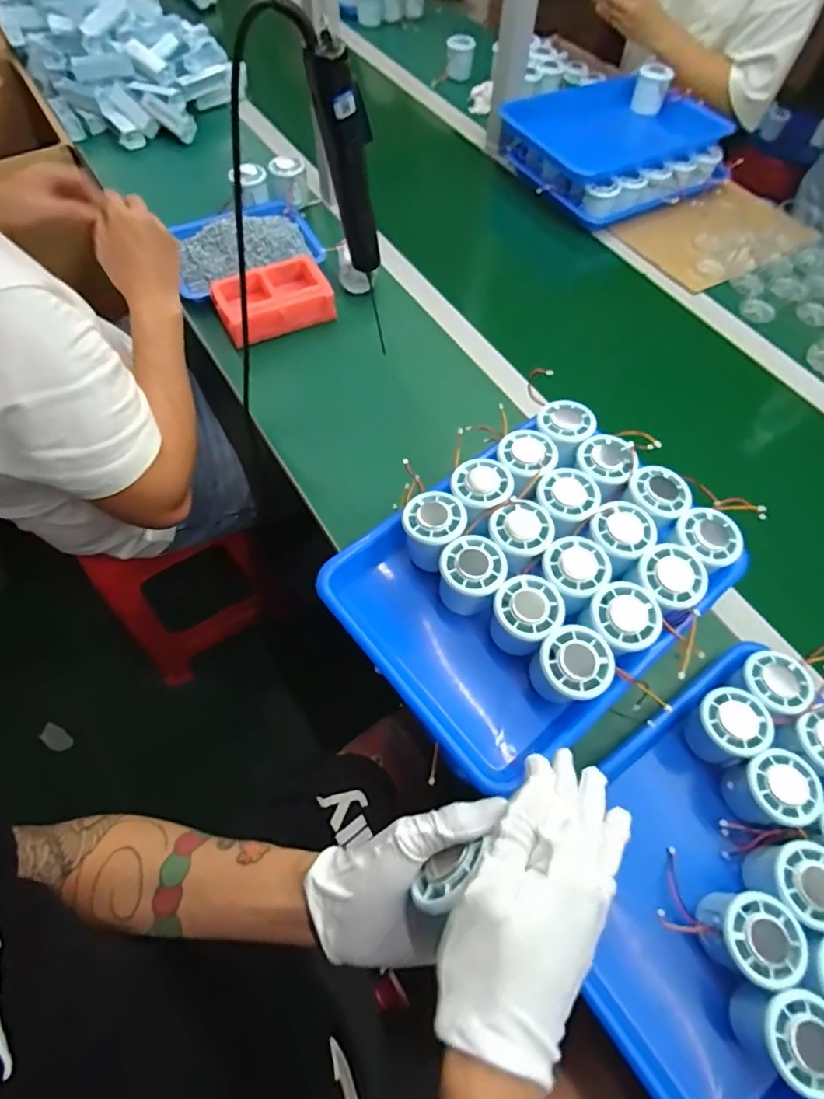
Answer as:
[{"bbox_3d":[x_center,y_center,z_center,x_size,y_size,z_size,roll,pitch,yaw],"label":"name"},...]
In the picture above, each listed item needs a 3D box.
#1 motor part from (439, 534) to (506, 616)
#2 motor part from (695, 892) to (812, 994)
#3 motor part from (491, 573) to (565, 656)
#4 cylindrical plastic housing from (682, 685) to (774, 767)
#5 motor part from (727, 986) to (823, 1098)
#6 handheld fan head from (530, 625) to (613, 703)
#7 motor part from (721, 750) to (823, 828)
[{"bbox_3d":[0.052,0.024,0.496,0.052,0.058,0.055,1,64,-2],"label":"motor part"},{"bbox_3d":[0.253,0.293,0.421,0.054,0.065,0.054,1,64,-2],"label":"motor part"},{"bbox_3d":[0.098,0.059,0.480,0.052,0.062,0.054,1,64,-2],"label":"motor part"},{"bbox_3d":[0.276,0.159,0.490,0.057,0.059,0.059,-15,65,-9],"label":"cylindrical plastic housing"},{"bbox_3d":[0.264,0.340,0.385,0.048,0.058,0.052,1,64,-2],"label":"motor part"},{"bbox_3d":[0.130,0.100,0.457,0.054,0.064,0.054,-23,67,-13],"label":"handheld fan head"},{"bbox_3d":[0.301,0.204,0.465,0.058,0.053,0.053,1,64,-2],"label":"motor part"}]

